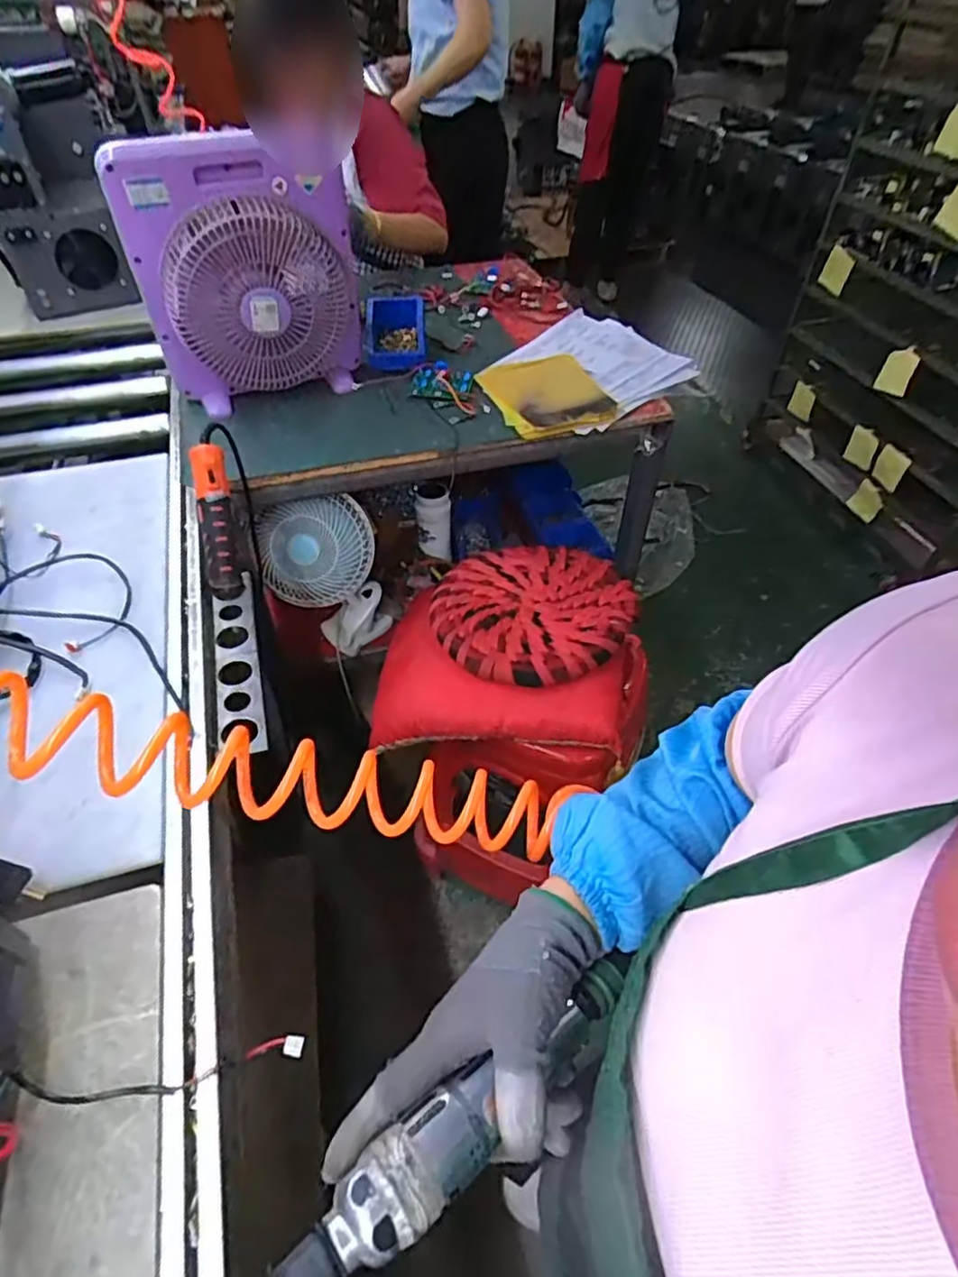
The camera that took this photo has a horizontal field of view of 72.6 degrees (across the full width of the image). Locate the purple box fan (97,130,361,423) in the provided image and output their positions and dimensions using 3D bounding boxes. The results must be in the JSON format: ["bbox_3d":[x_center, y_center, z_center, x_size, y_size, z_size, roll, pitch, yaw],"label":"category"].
[{"bbox_3d":[-0.333,-0.524,0.970,0.320,0.344,0.103,-15,50,-14],"label":"purple box fan"}]

